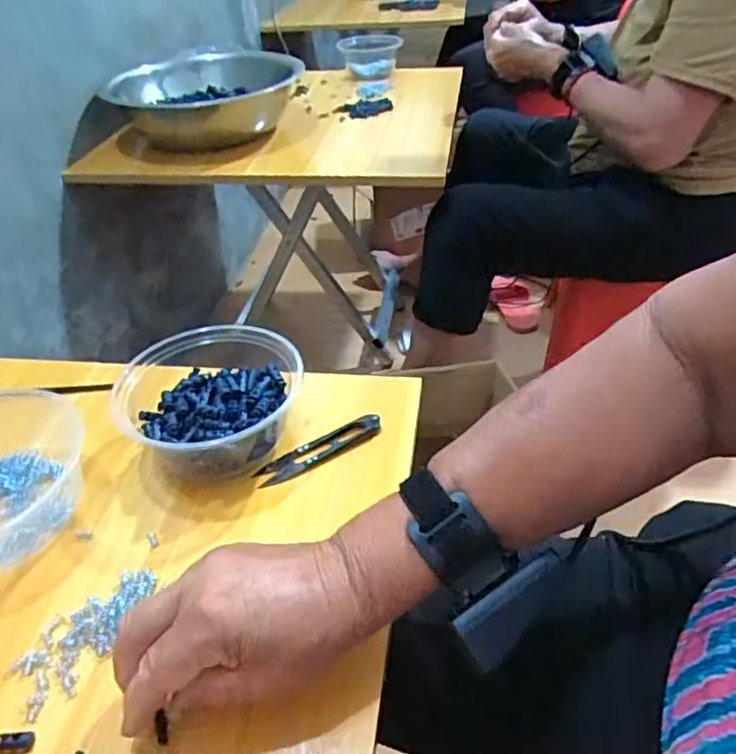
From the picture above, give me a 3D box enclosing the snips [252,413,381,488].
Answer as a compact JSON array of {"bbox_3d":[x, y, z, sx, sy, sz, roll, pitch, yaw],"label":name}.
[{"bbox_3d":[-0.035,0.053,0.474,0.101,0.006,0.025,-21,43,-20],"label":"snips"}]

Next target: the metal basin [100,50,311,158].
[{"bbox_3d":[-0.260,-0.458,1.041,0.277,0.095,0.279,-2,40,2],"label":"metal basin"}]

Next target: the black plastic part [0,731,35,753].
[{"bbox_3d":[-0.184,0.189,0.327,0.021,0.004,0.010,-3,40,1],"label":"black plastic part"}]

